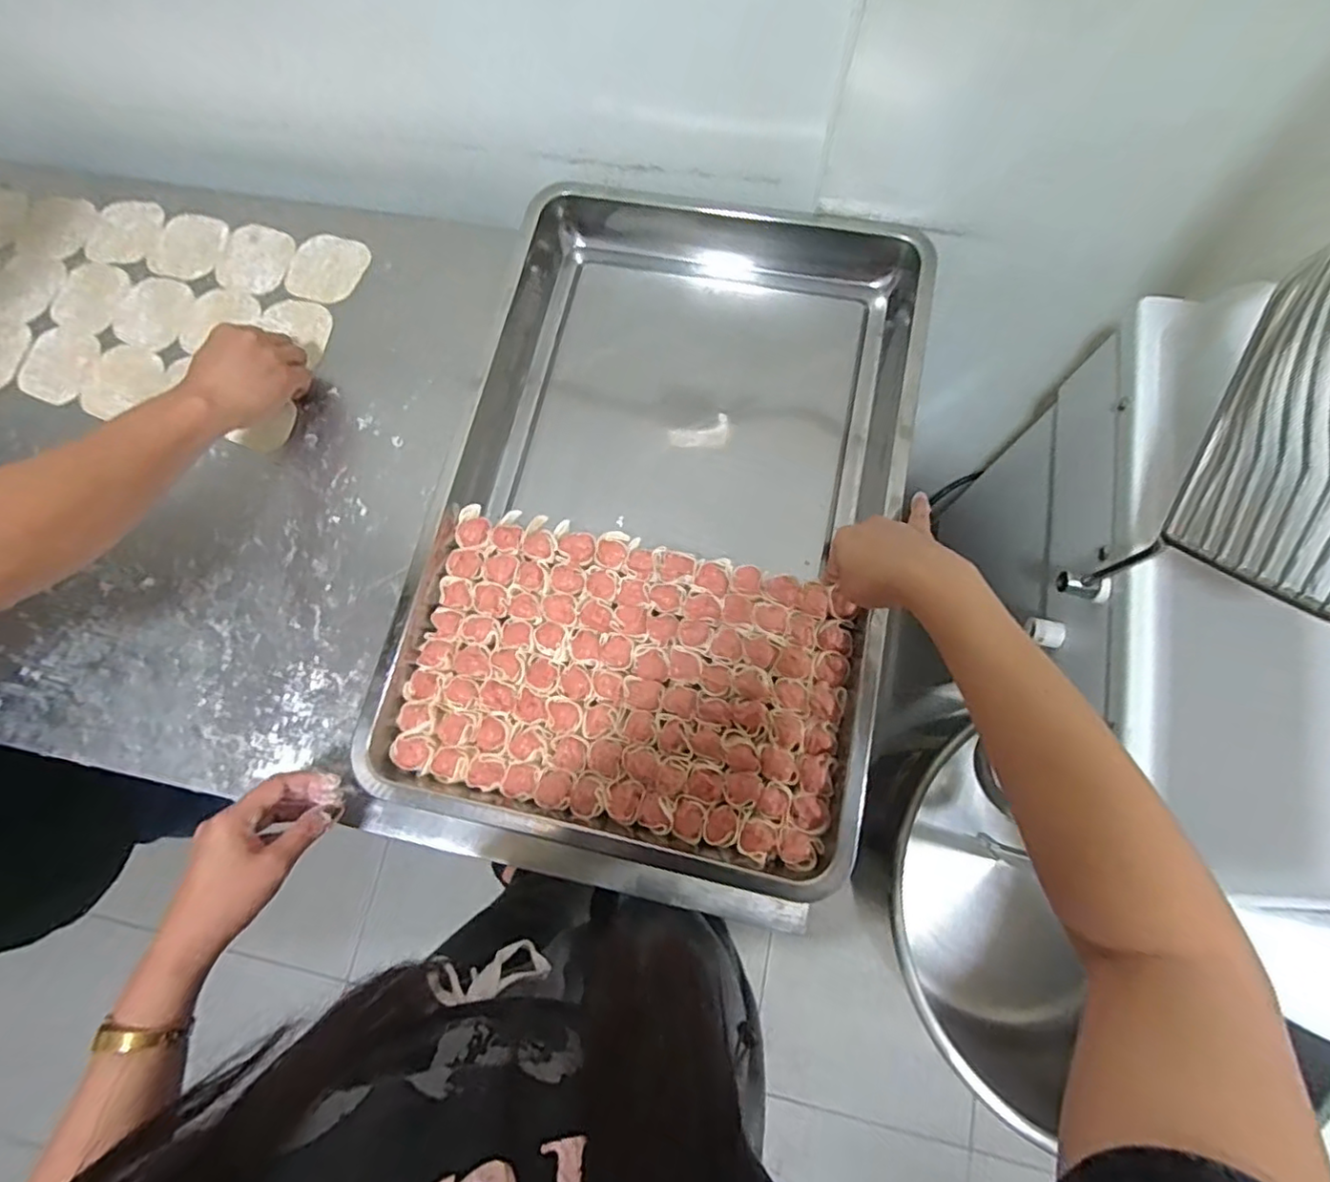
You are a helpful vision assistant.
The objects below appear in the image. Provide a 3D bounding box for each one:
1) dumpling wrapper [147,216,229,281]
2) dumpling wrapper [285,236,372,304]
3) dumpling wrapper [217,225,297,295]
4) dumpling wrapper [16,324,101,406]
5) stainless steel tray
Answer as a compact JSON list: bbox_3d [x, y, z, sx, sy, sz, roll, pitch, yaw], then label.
[{"bbox_3d":[-0.516,-0.373,0.671,0.077,0.007,0.077,0,77,2],"label":"dumpling wrapper"},{"bbox_3d":[-0.360,-0.343,0.659,0.077,0.005,0.083,0,77,2],"label":"dumpling wrapper"},{"bbox_3d":[-0.441,-0.359,0.665,0.085,0.004,0.085,0,77,2],"label":"dumpling wrapper"},{"bbox_3d":[-0.637,-0.239,0.651,0.089,0.007,0.089,7,78,3],"label":"dumpling wrapper"},{"bbox_3d":[0.004,-0.082,0.555,0.386,0.078,0.626,11,78,4],"label":"stainless steel tray"}]

